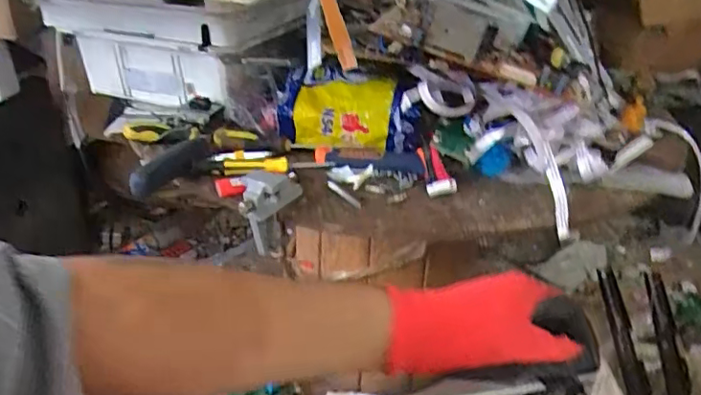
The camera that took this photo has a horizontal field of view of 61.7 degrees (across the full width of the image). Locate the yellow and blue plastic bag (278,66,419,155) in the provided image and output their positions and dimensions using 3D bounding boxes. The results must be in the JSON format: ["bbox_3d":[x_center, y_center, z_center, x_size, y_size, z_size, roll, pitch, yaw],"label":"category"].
[{"bbox_3d":[-0.002,-0.096,0.645,0.151,0.073,0.062,4,30,5],"label":"yellow and blue plastic bag"}]

